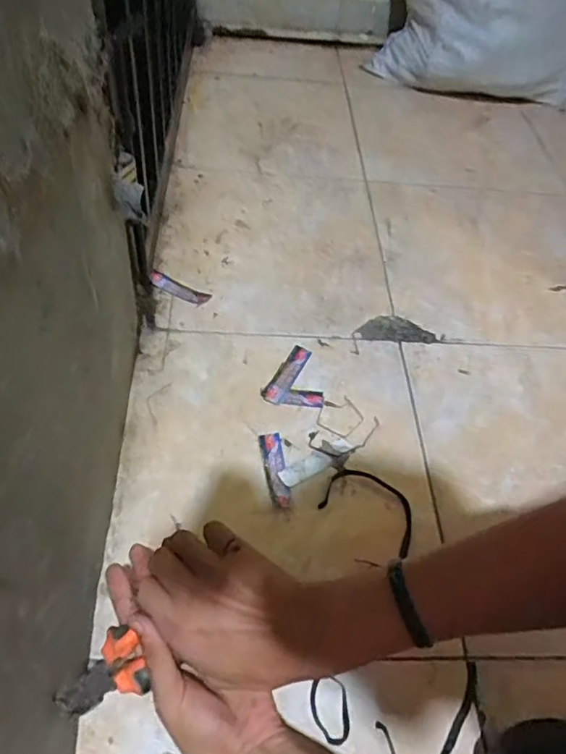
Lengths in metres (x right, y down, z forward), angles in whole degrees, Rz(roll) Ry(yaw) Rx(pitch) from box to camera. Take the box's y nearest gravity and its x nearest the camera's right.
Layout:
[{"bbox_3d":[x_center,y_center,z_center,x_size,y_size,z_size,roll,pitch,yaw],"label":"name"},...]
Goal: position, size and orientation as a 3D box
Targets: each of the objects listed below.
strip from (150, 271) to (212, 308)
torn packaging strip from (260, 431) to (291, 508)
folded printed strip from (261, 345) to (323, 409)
[{"bbox_3d":[-0.147,-0.126,0.794,0.094,0.008,0.026,24,52,13],"label":"strip"},{"bbox_3d":[-0.009,0.101,0.626,0.023,0.006,0.092,-5,52,-11],"label":"torn packaging strip"},{"bbox_3d":[0.016,-0.004,0.714,0.072,0.004,0.094,8,51,0],"label":"folded printed strip"}]

